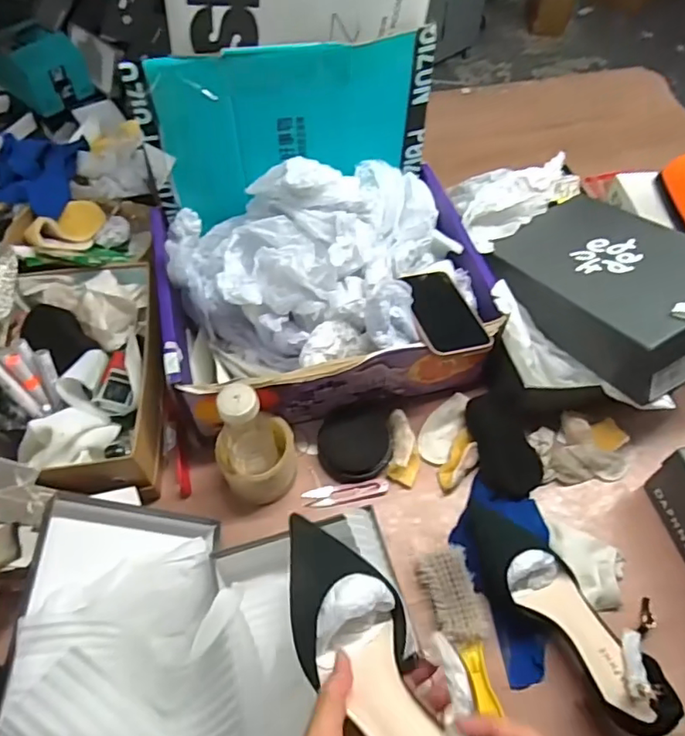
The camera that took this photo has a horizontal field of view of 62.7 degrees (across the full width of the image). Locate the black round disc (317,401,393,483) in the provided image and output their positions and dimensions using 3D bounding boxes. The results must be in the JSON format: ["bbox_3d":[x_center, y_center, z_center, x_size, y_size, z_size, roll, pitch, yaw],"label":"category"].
[{"bbox_3d":[0.016,0.094,0.714,0.097,0.023,0.097,-2,70,5],"label":"black round disc"}]

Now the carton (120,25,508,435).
[{"bbox_3d":[-0.032,-0.155,0.682,0.386,0.303,0.317,-12,58,-8],"label":"carton"}]

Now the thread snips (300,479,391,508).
[{"bbox_3d":[0.004,0.156,0.696,0.104,0.017,0.023,-5,57,-4],"label":"thread snips"}]

